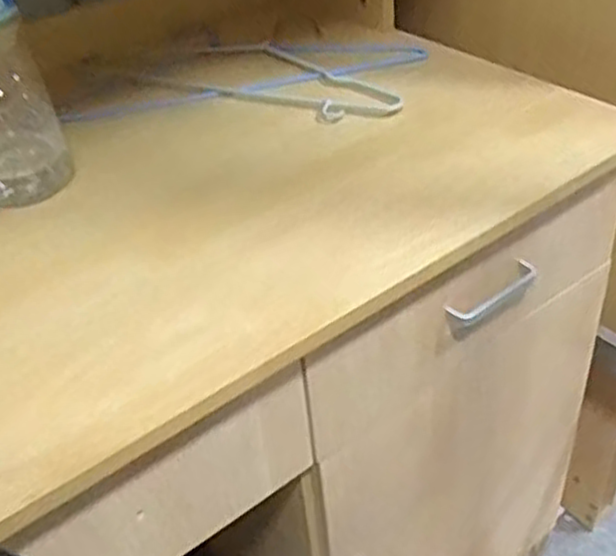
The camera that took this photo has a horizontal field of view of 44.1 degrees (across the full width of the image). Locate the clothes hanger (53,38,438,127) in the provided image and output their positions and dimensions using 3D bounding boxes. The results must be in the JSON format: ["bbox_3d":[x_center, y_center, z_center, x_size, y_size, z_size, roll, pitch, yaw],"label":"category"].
[{"bbox_3d":[-0.062,-0.220,0.824,0.361,0.011,0.206,1,39,9],"label":"clothes hanger"}]

